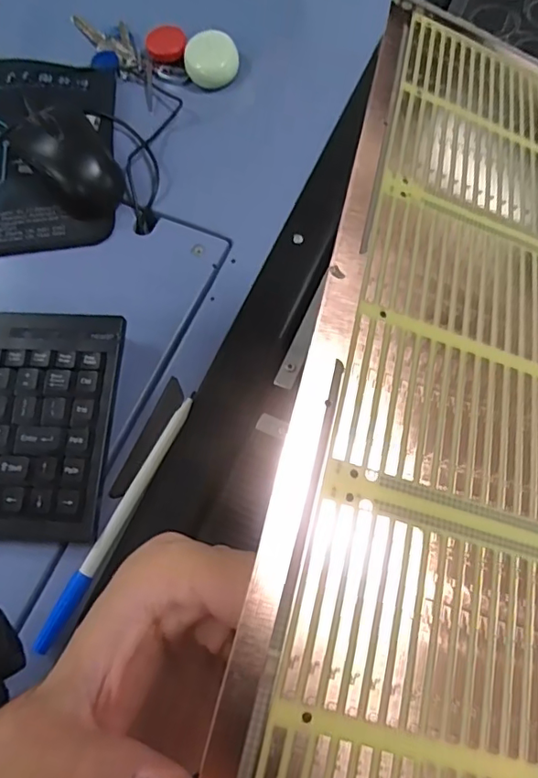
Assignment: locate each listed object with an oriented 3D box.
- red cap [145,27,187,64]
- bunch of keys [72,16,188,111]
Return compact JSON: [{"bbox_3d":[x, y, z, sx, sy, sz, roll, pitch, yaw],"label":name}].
[{"bbox_3d":[-0.100,-0.334,0.520,0.038,0.005,0.043,4,70,4],"label":"red cap"},{"bbox_3d":[-0.139,-0.318,0.515,0.124,0.018,0.055,38,76,15],"label":"bunch of keys"}]

